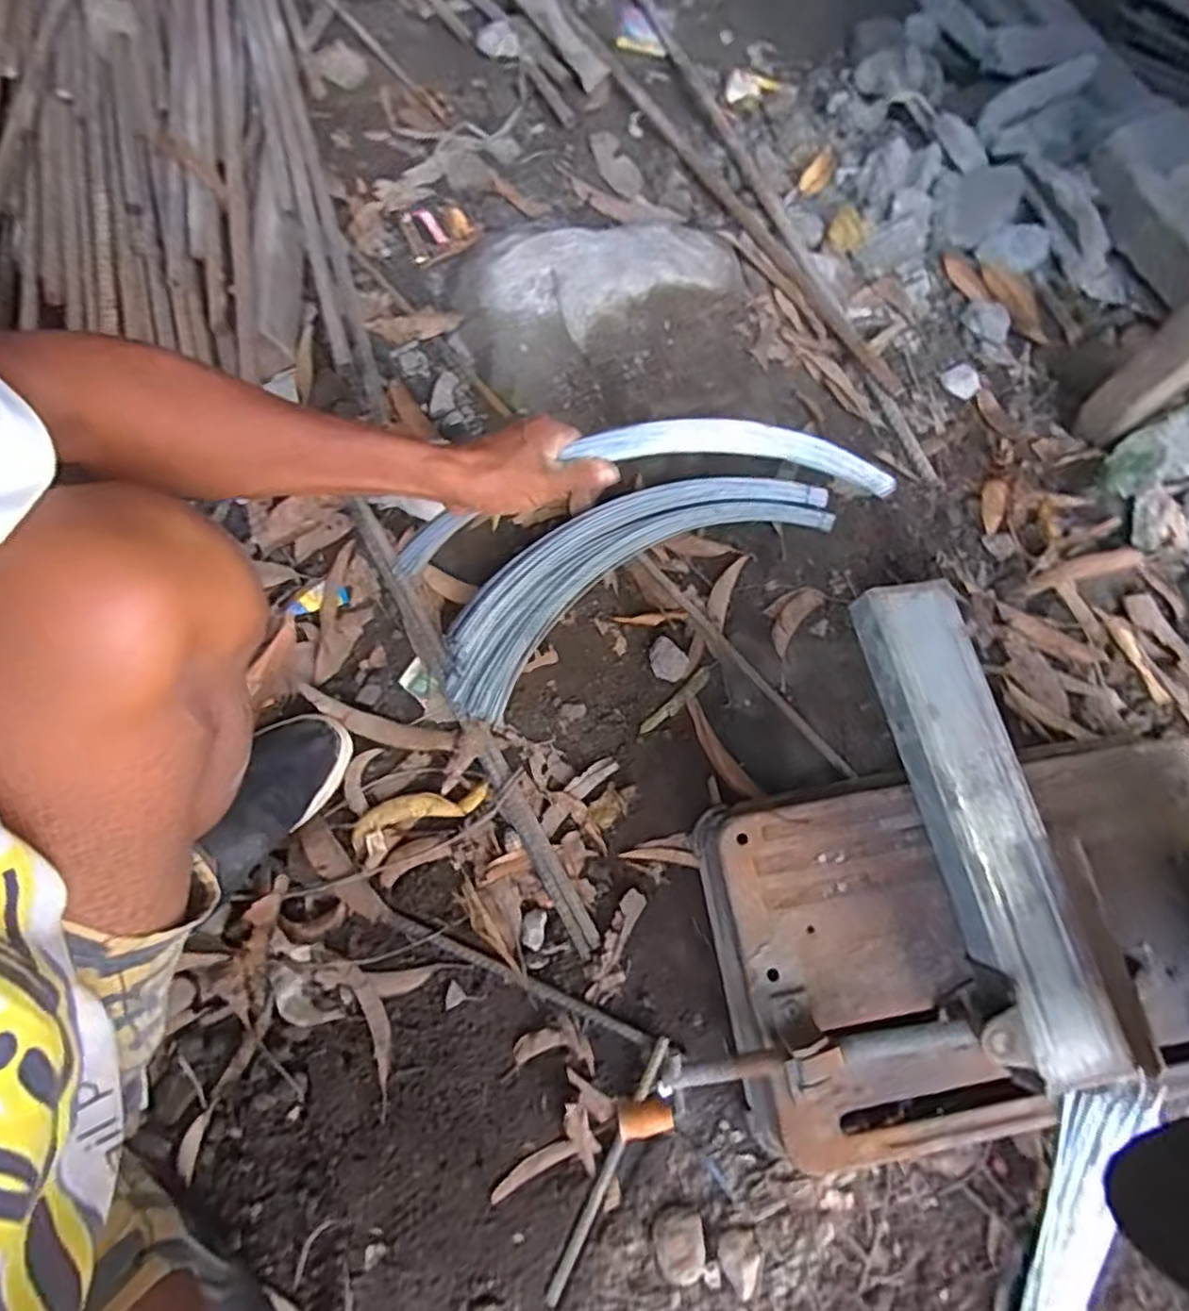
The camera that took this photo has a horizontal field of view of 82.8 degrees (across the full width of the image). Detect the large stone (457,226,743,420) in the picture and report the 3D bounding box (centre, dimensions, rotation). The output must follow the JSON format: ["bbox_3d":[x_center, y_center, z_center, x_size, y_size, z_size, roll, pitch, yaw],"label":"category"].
[{"bbox_3d":[-0.010,-0.445,0.805,0.316,0.090,0.216,-31,74,-11],"label":"large stone"}]

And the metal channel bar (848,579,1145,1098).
[{"bbox_3d":[0.310,0.125,0.543,0.097,0.046,0.391,-9,70,-7],"label":"metal channel bar"}]

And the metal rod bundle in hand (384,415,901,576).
[{"bbox_3d":[0.028,-0.144,0.562,0.414,0.027,0.089,-10,114,4],"label":"metal rod bundle in hand"}]

